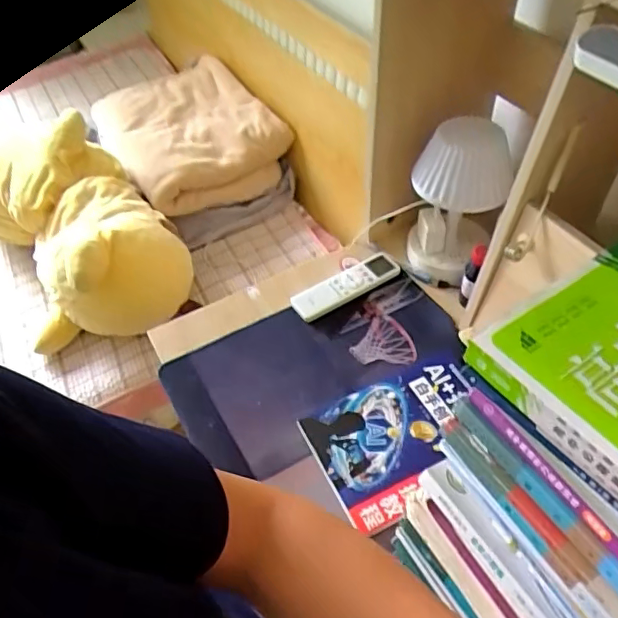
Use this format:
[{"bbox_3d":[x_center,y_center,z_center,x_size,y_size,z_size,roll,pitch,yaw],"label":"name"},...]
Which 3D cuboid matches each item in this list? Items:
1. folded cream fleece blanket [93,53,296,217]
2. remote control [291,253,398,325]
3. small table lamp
[{"bbox_3d":[-0.289,-0.415,1.320,0.341,0.172,0.386,-25,52,-15],"label":"folded cream fleece blanket"},{"bbox_3d":[0.054,-0.037,0.823,0.170,0.022,0.051,-29,53,-18],"label":"remote control"},{"bbox_3d":[0.198,-0.141,0.778,0.116,0.203,0.126,22,56,22],"label":"small table lamp"}]

